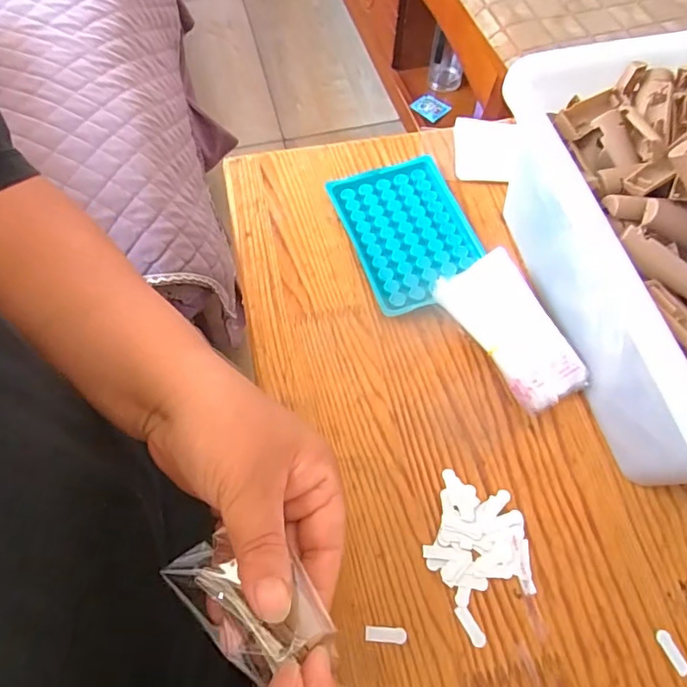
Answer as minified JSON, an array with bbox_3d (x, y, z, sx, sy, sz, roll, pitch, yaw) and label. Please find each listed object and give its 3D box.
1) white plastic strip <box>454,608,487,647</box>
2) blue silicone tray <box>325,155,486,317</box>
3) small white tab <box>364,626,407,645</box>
[{"bbox_3d":[0.072,0.159,0.285,0.008,0.004,0.022,-26,67,-15],"label":"white plastic strip"},{"bbox_3d":[0.053,-0.088,0.400,0.093,0.016,0.128,-19,66,-10],"label":"blue silicone tray"},{"bbox_3d":[0.024,0.162,0.282,0.023,0.004,0.007,5,64,2],"label":"small white tab"}]

